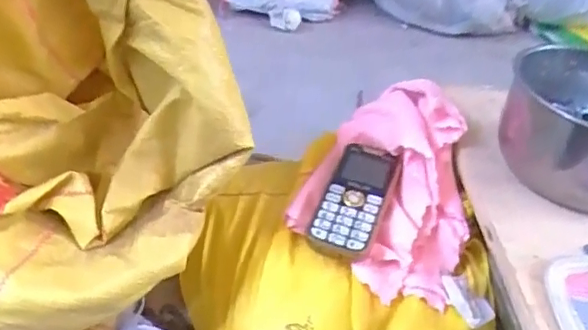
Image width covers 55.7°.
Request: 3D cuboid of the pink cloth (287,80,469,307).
[{"bbox_3d":[0.102,0.005,0.542,0.159,0.085,0.239,20,42,17],"label":"pink cloth"}]

